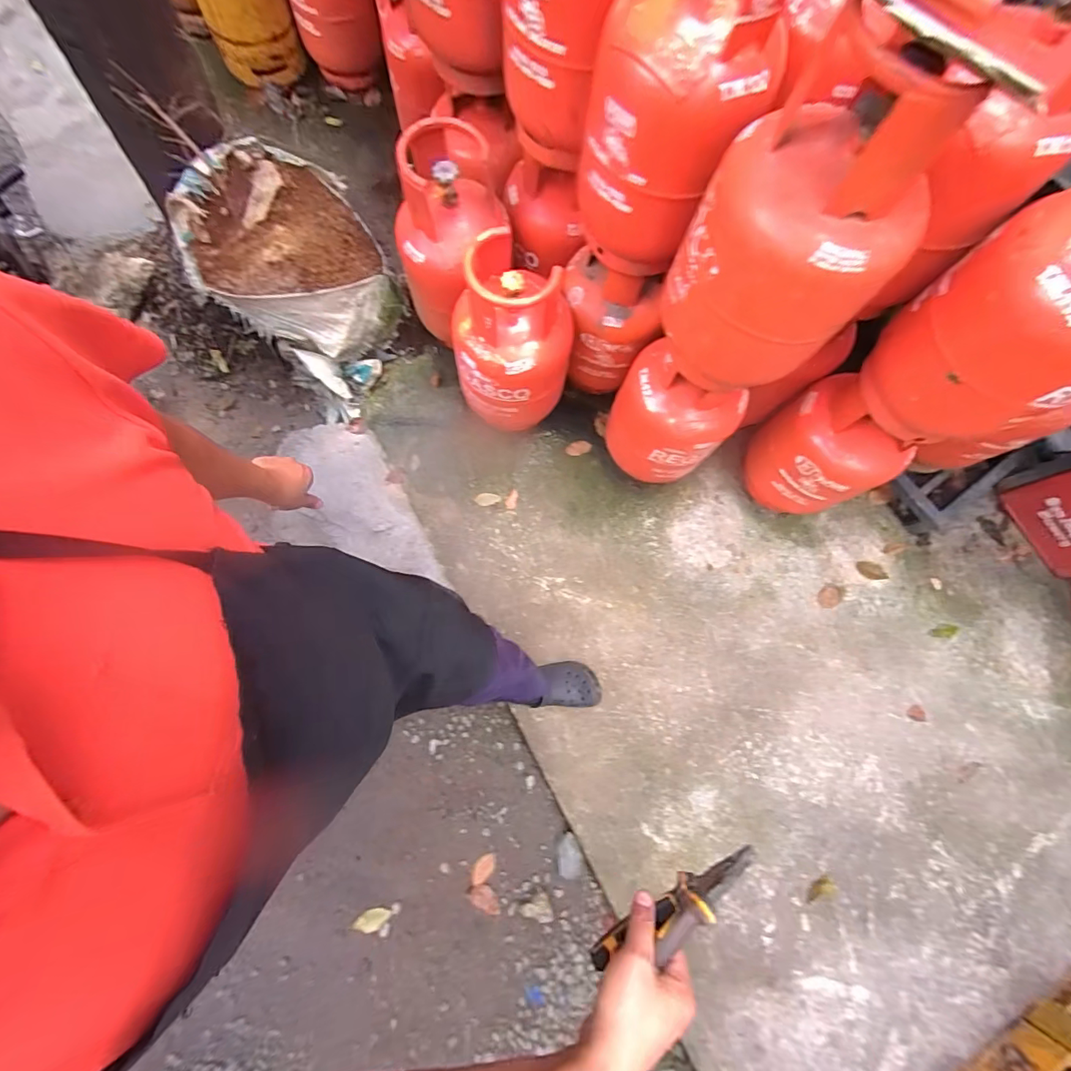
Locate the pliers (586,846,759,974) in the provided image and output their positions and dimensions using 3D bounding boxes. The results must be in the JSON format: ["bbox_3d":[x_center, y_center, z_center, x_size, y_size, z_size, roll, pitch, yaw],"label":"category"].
[{"bbox_3d":[0.129,0.348,0.433,0.177,0.044,0.027,-34,75,0],"label":"pliers"}]

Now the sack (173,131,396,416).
[{"bbox_3d":[-0.637,-0.712,1.344,0.436,0.527,0.455,45,76,6],"label":"sack"}]

